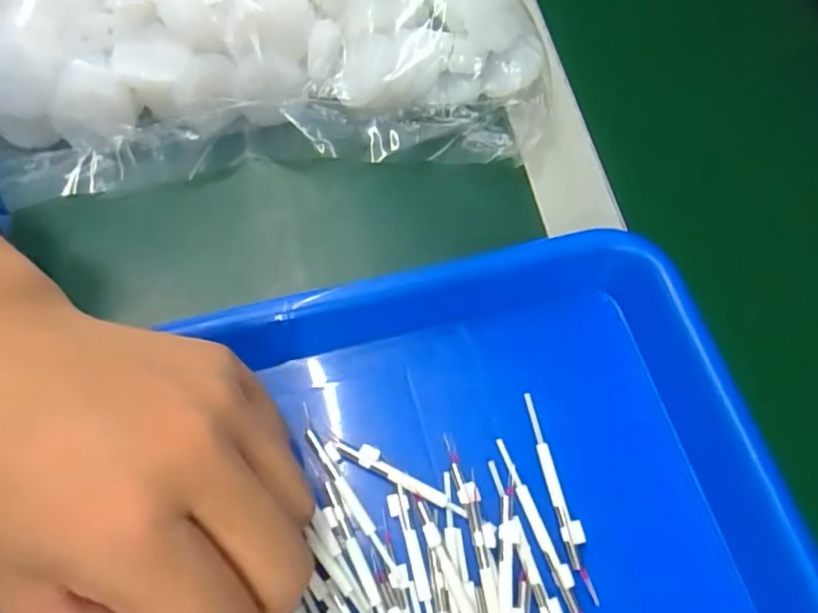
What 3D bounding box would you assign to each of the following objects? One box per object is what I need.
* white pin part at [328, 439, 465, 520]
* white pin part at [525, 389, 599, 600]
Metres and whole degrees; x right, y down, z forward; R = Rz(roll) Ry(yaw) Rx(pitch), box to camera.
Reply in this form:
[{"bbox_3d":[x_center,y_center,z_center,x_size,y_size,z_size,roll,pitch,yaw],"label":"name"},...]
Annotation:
[{"bbox_3d":[-0.004,0.067,0.227,0.058,0.009,0.007,29,69,11],"label":"white pin part"},{"bbox_3d":[0.059,0.073,0.228,0.008,0.004,0.080,-10,67,-6],"label":"white pin part"}]

